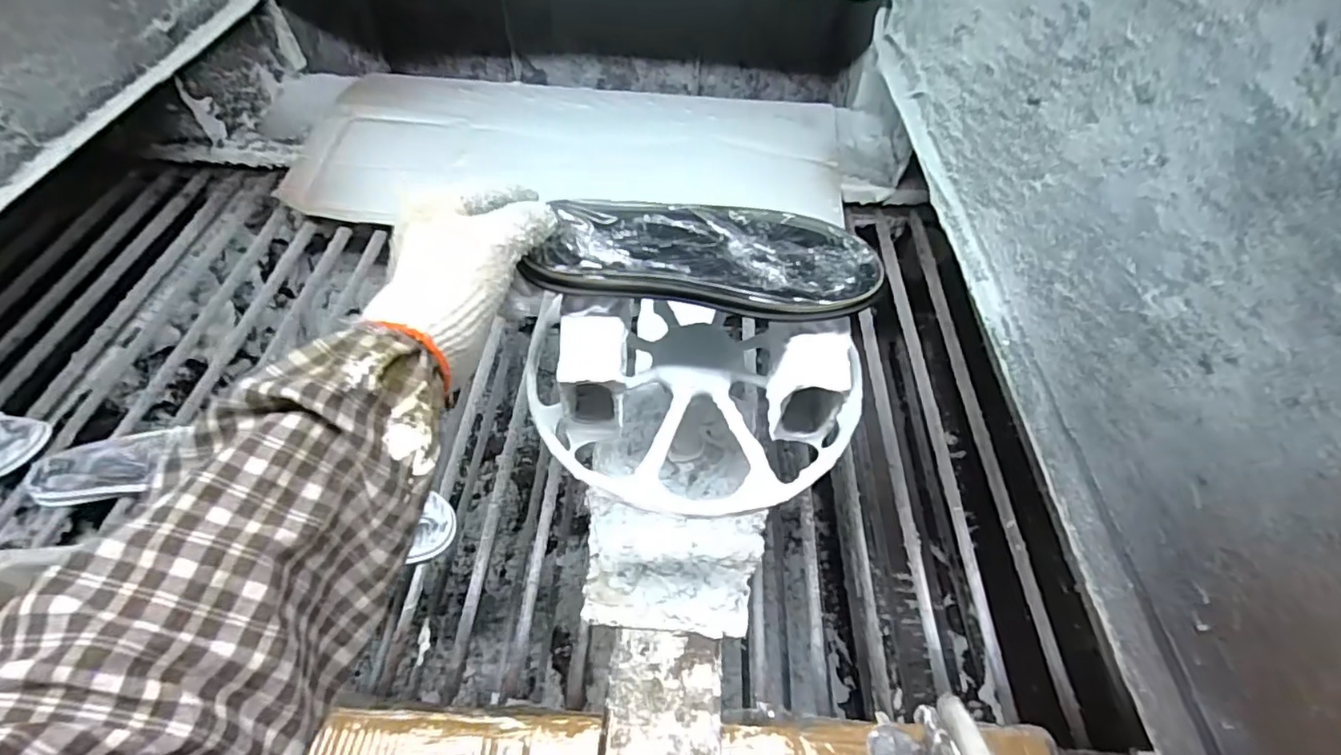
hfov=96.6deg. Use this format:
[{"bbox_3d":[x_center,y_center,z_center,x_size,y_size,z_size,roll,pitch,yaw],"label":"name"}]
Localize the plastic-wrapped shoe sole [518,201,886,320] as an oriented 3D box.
[{"bbox_3d":[0.026,-0.087,0.419,0.228,0.020,0.092,4,53,-4],"label":"plastic-wrapped shoe sole"}]

